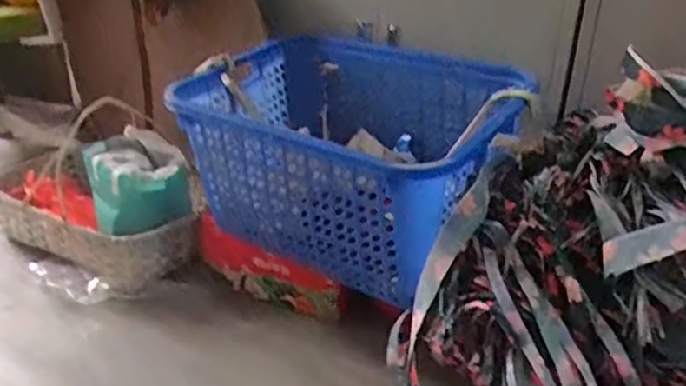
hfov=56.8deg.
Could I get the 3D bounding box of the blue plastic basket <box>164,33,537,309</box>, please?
[{"bbox_3d":[0.053,-0.069,1.292,0.566,0.347,0.515,18,30,29],"label":"blue plastic basket"}]

